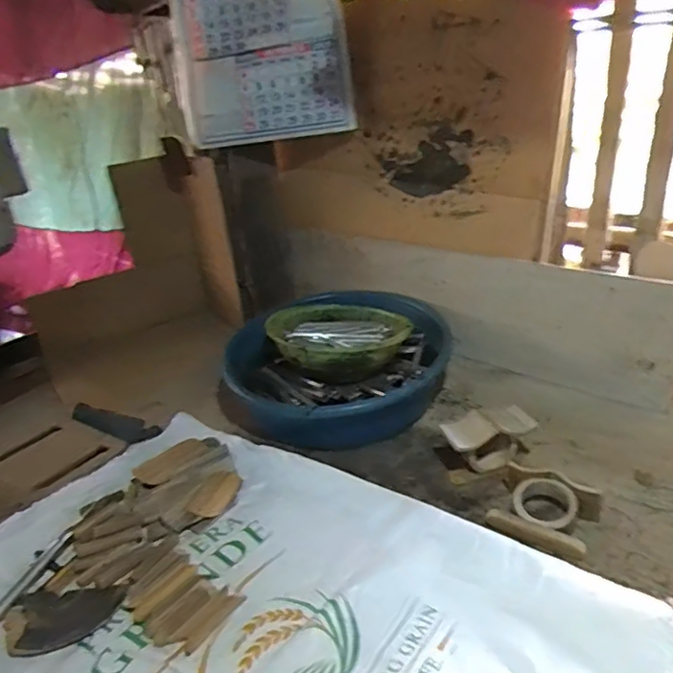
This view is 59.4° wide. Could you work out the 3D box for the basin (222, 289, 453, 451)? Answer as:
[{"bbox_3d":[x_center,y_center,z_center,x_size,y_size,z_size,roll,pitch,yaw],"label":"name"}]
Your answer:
[{"bbox_3d":[0.014,0.044,0.917,0.301,0.133,0.303,-5,26,3],"label":"basin"}]

